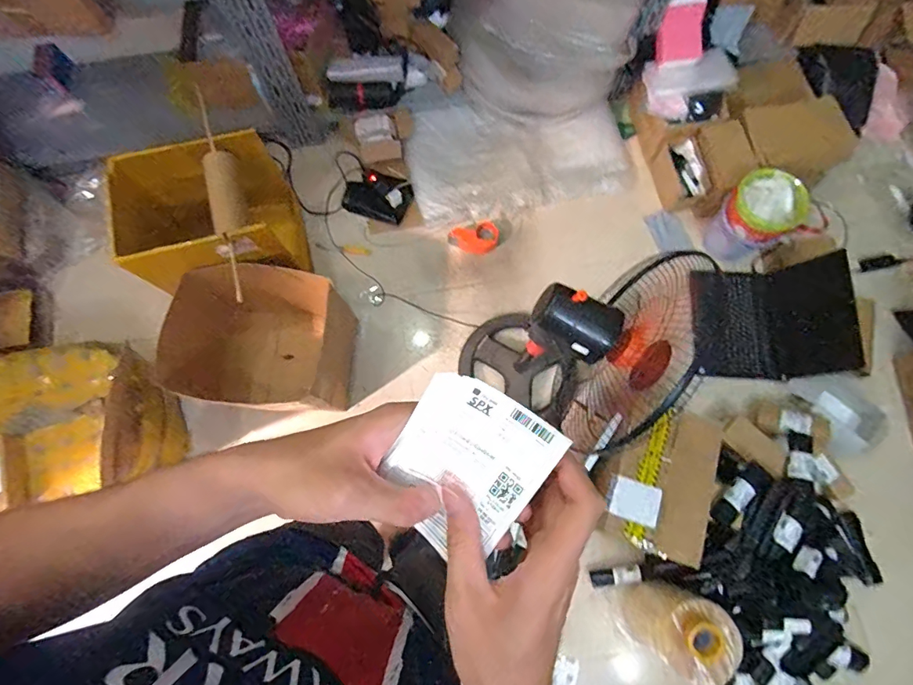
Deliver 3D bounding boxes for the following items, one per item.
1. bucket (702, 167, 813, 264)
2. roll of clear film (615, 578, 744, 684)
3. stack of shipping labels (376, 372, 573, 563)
[{"bbox_3d":[0.983,-0.412,1.570,0.205,0.269,0.215,0,75,1],"label":"bucket"},{"bbox_3d":[0.600,0.775,1.266,0.216,0.291,0.198,0,75,1],"label":"roll of clear film"},{"bbox_3d":[0.003,0.081,0.294,0.087,0.012,0.111,32,104,4],"label":"stack of shipping labels"}]

